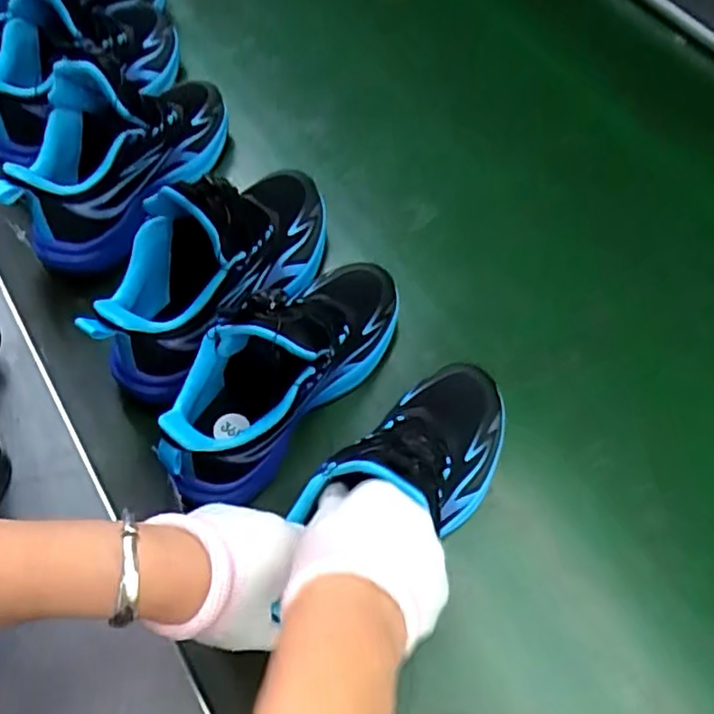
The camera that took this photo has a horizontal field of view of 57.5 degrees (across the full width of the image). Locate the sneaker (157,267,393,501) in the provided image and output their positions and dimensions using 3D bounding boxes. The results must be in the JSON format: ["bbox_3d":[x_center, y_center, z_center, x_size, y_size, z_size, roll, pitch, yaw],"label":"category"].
[{"bbox_3d":[-0.052,0.002,0.471,0.075,0.138,0.217,35,68,17],"label":"sneaker"}]

